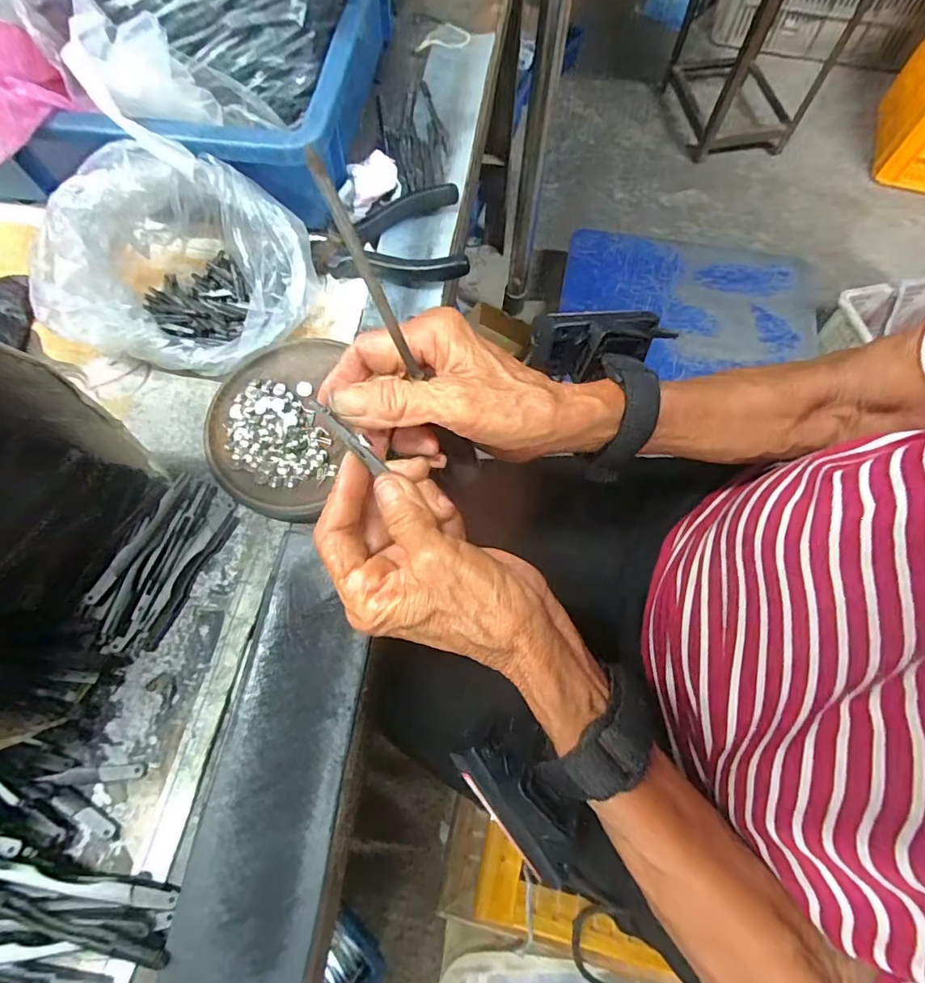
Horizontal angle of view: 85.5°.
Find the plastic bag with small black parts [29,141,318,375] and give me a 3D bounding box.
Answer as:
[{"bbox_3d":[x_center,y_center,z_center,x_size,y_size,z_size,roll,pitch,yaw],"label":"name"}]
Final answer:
[{"bbox_3d":[-0.167,-0.142,0.300,0.131,0.078,0.122,4,68,2],"label":"plastic bag with small black parts"}]

